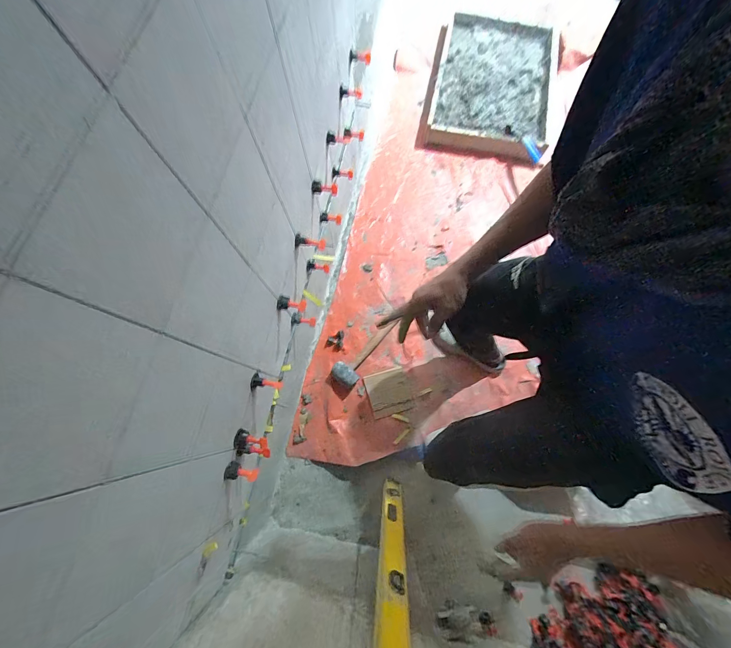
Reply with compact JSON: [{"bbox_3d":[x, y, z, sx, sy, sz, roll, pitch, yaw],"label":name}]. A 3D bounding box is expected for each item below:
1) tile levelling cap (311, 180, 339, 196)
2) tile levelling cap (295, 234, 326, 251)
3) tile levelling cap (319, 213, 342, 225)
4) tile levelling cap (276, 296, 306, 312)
[{"bbox_3d":[-0.103,-0.340,0.778,0.067,0.039,0.036,-3,74,-1],"label":"tile levelling cap"},{"bbox_3d":[-0.128,-0.192,0.719,0.066,0.032,0.033,-2,74,-1],"label":"tile levelling cap"},{"bbox_3d":[-0.101,-0.307,0.900,0.062,0.030,0.031,-2,74,-1],"label":"tile levelling cap"},{"bbox_3d":[-0.162,-0.046,0.684,0.061,0.037,0.030,0,74,0],"label":"tile levelling cap"}]

